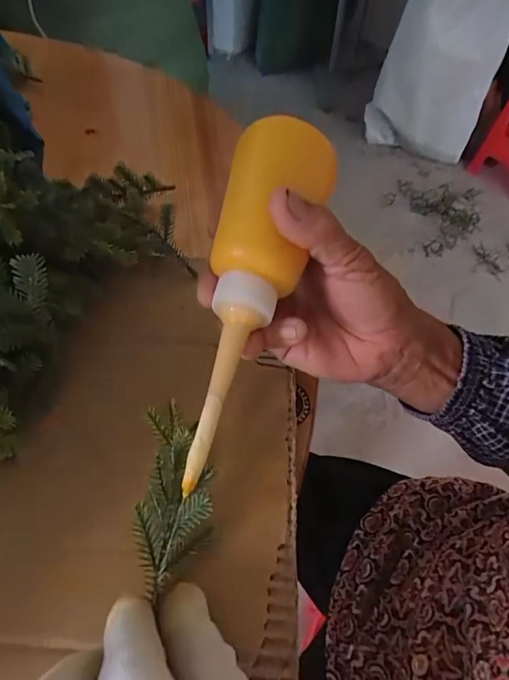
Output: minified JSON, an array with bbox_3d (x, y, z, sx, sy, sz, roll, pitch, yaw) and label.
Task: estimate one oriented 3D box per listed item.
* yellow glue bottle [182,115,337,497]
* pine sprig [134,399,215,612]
[{"bbox_3d":[-0.004,-0.028,0.197,0.051,0.040,0.180,12,69,7],"label":"yellow glue bottle"},{"bbox_3d":[-0.035,0.066,0.196,0.032,0.030,0.078,-1,62,-4],"label":"pine sprig"}]

